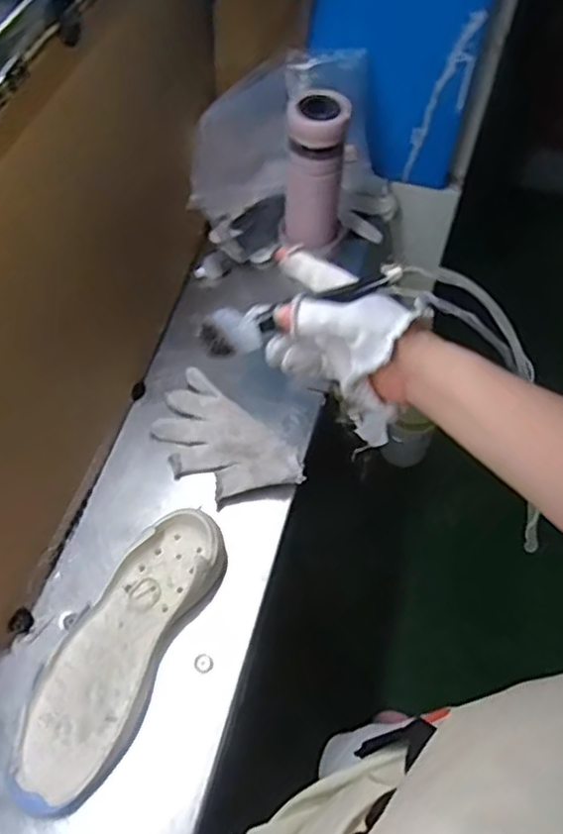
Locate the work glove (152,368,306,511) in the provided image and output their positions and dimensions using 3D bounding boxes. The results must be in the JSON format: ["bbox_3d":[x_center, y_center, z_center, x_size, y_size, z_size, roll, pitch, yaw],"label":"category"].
[{"bbox_3d":[-0.070,0.031,0.744,0.187,0.026,0.103,38,65,23],"label":"work glove"}]

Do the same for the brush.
[{"bbox_3d":[0.012,-0.083,0.496,0.156,0.025,0.027,-20,58,3],"label":"brush"}]

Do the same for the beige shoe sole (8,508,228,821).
[{"bbox_3d":[-0.152,0.214,0.619,0.104,0.040,0.283,21,60,14],"label":"beige shoe sole"}]

